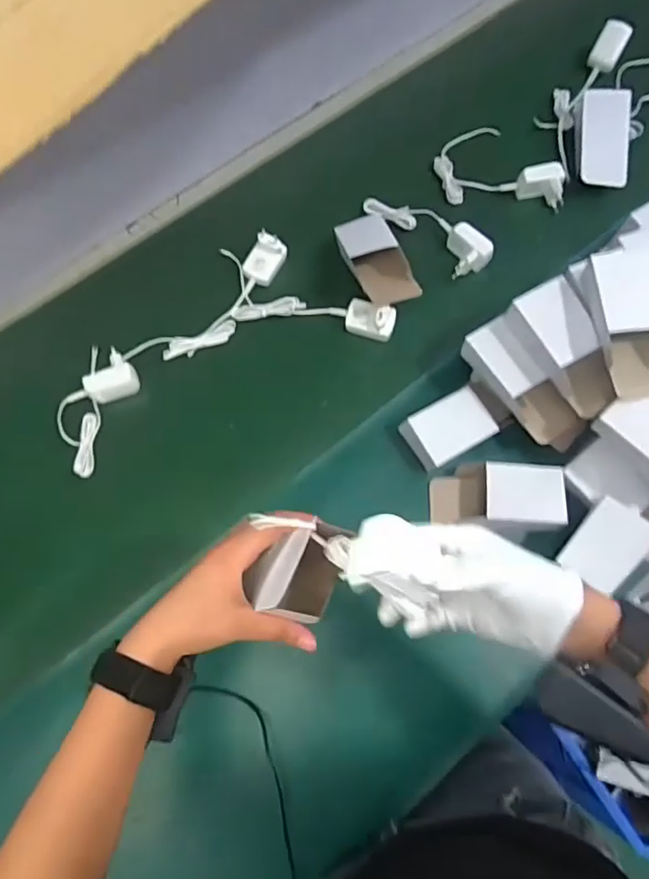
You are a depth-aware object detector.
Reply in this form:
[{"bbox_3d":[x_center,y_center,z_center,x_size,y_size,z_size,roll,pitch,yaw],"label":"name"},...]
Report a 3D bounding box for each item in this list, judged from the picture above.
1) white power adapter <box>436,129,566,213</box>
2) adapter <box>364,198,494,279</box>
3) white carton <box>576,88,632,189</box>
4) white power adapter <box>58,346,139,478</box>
[{"bbox_3d":[0.250,-0.398,0.815,0.176,0.035,0.137,5,65,6],"label":"white power adapter"},{"bbox_3d":[0.143,-0.286,0.777,0.182,0.039,0.062,39,72,19],"label":"adapter"},{"bbox_3d":[0.394,-0.423,0.796,0.070,0.023,0.151,8,79,7],"label":"white carton"},{"bbox_3d":[-0.278,-0.043,0.692,0.080,0.037,0.146,12,78,9],"label":"white power adapter"}]

